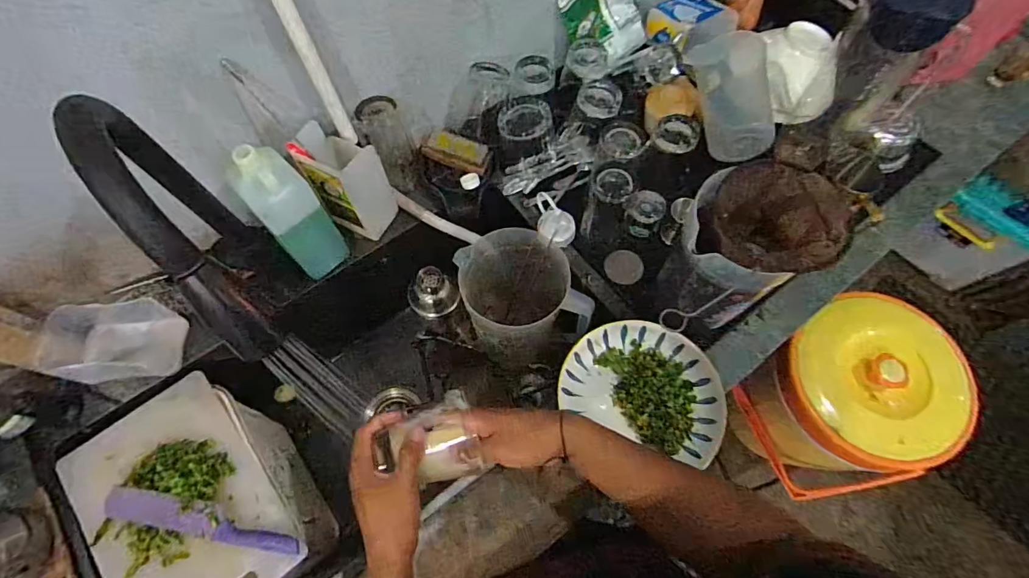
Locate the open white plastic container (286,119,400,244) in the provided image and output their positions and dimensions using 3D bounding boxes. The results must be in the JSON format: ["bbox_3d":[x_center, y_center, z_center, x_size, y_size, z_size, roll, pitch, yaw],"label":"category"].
[{"bbox_3d":[-0.233,-0.153,0.687,0.098,0.160,0.083,26,68,12],"label":"open white plastic container"}]

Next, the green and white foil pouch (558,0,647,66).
[{"bbox_3d":[0.157,-0.487,0.837,0.149,0.192,0.025,-37,48,1],"label":"green and white foil pouch"}]

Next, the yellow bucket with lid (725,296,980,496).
[{"bbox_3d":[0.626,0.199,0.885,0.280,0.275,0.274,0,65,1],"label":"yellow bucket with lid"}]

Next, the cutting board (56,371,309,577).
[{"bbox_3d":[-0.416,0.271,0.592,0.196,0.017,0.297,-36,71,-17],"label":"cutting board"}]

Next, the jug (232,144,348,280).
[{"bbox_3d":[-0.295,-0.097,0.639,0.070,0.204,0.068,-41,71,-16],"label":"jug"}]

